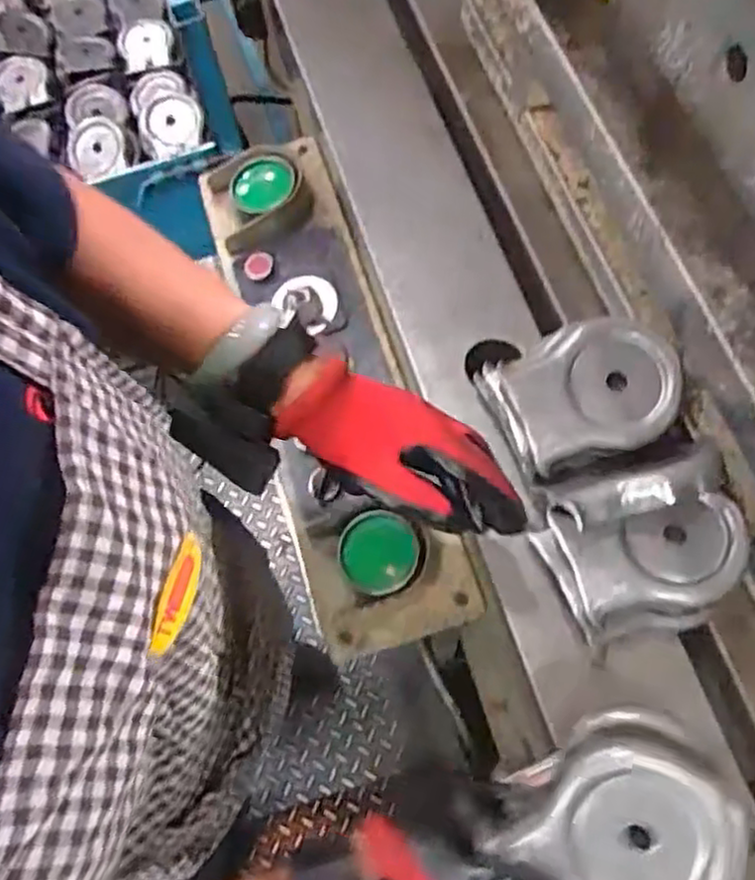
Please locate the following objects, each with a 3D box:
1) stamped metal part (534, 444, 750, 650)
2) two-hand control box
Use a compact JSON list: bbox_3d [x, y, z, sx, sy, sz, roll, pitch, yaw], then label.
[{"bbox_3d":[0.187,0.073,0.503,0.131,0.070,0.118,-9,69,-1],"label":"stamped metal part"},{"bbox_3d":[-0.051,-0.063,0.694,0.134,0.081,0.522,-18,69,-4],"label":"two-hand control box"}]

